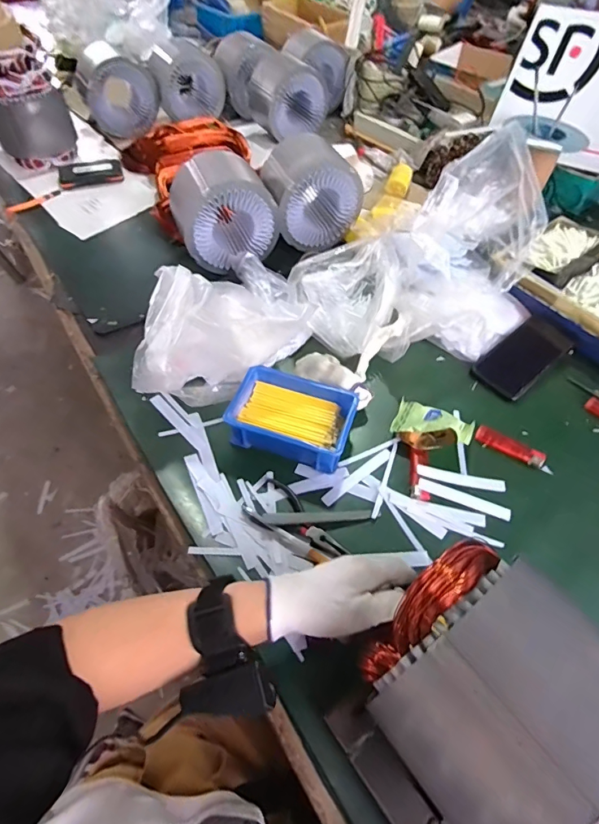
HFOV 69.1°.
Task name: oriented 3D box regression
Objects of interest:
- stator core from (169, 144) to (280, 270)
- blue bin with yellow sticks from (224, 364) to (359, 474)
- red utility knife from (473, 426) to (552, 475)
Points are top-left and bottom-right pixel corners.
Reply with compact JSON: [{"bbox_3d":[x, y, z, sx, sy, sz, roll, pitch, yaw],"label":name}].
[{"bbox_3d":[-0.126,-0.331,0.716,0.155,0.127,0.121,-21,58,-15],"label":"stator core"},{"bbox_3d":[-0.007,0.007,0.543,0.142,0.048,0.104,20,57,13],"label":"blue bin with yellow sticks"},{"bbox_3d":[0.273,0.046,0.550,0.095,0.011,0.026,29,59,18],"label":"red utility knife"}]

